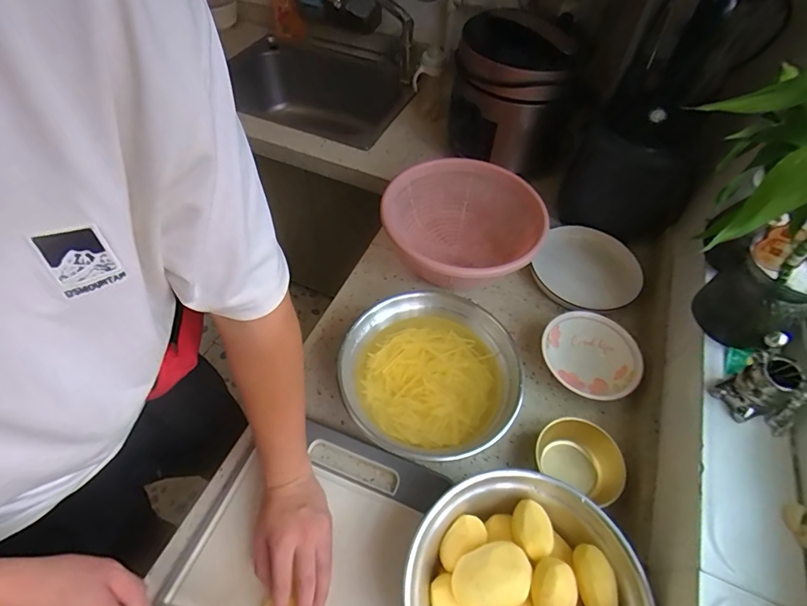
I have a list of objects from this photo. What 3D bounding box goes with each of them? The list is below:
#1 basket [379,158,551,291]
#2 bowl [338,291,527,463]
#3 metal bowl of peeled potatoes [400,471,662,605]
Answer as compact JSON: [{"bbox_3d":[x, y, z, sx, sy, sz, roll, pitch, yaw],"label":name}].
[{"bbox_3d":[0.099,-0.134,0.782,0.263,0.119,0.274,1,54,-1],"label":"basket"},{"bbox_3d":[0.037,0.106,0.617,0.243,0.098,0.216,-23,59,-18],"label":"bowl"},{"bbox_3d":[0.128,0.326,0.464,0.247,0.095,0.240,1,54,-2],"label":"metal bowl of peeled potatoes"}]

